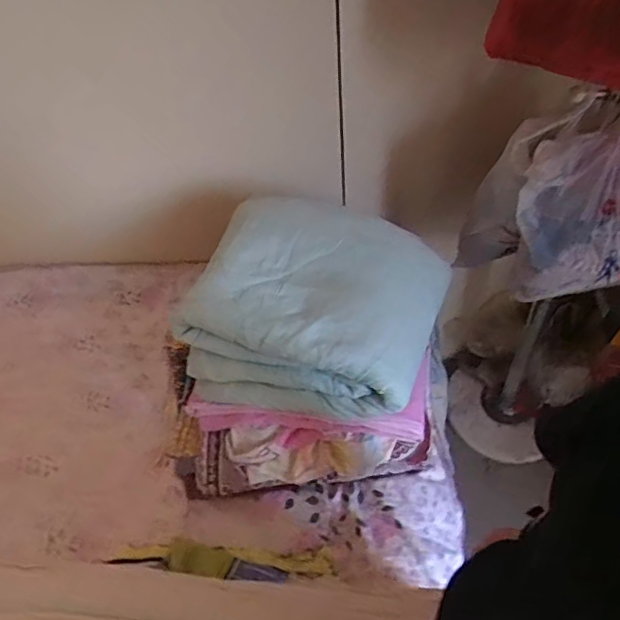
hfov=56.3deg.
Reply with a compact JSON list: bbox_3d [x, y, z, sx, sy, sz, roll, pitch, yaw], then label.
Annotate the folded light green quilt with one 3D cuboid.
[{"bbox_3d":[0.015,0.000,1.003,0.378,0.171,0.320,14,51,18],"label":"folded light green quilt"}]

